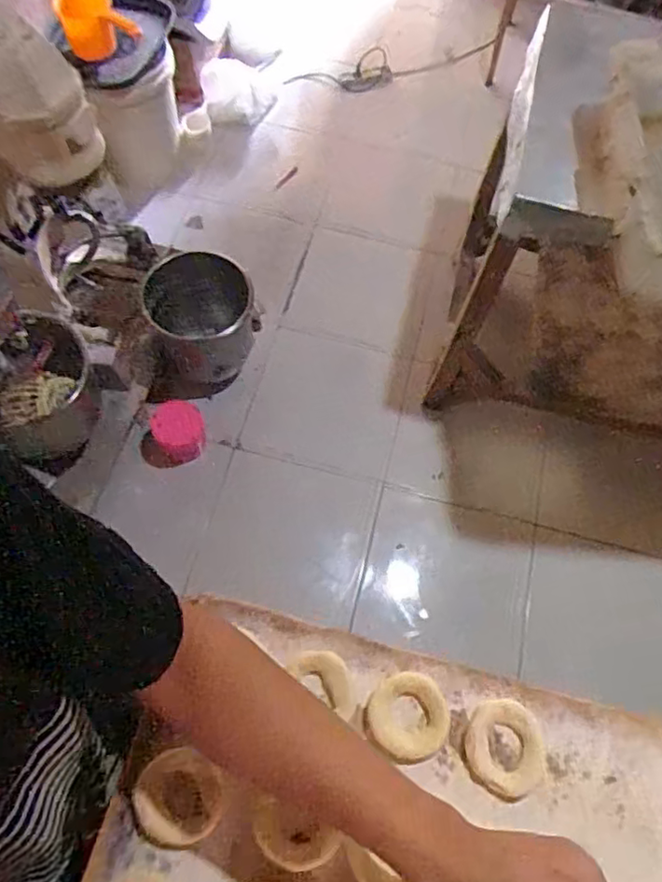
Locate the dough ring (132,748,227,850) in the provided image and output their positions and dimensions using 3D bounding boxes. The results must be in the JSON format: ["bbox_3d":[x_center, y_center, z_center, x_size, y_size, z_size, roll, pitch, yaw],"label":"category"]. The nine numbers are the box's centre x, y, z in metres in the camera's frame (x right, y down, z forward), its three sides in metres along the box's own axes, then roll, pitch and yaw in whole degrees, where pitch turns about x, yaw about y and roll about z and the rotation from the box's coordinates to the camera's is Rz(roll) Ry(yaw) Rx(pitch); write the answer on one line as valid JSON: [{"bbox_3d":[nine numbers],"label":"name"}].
[{"bbox_3d":[-0.115,0.270,0.469,0.065,0.007,0.063,1,65,-3],"label":"dough ring"}]

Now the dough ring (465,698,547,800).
[{"bbox_3d":[0.138,0.243,0.490,0.061,0.009,0.068,-6,66,-6],"label":"dough ring"}]

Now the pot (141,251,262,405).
[{"bbox_3d":[-0.333,-0.292,1.577,0.281,0.240,0.289,1,65,-3],"label":"pot"}]

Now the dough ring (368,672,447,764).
[{"bbox_3d":[0.063,0.220,0.494,0.065,0.007,0.060,1,65,-3],"label":"dough ring"}]

